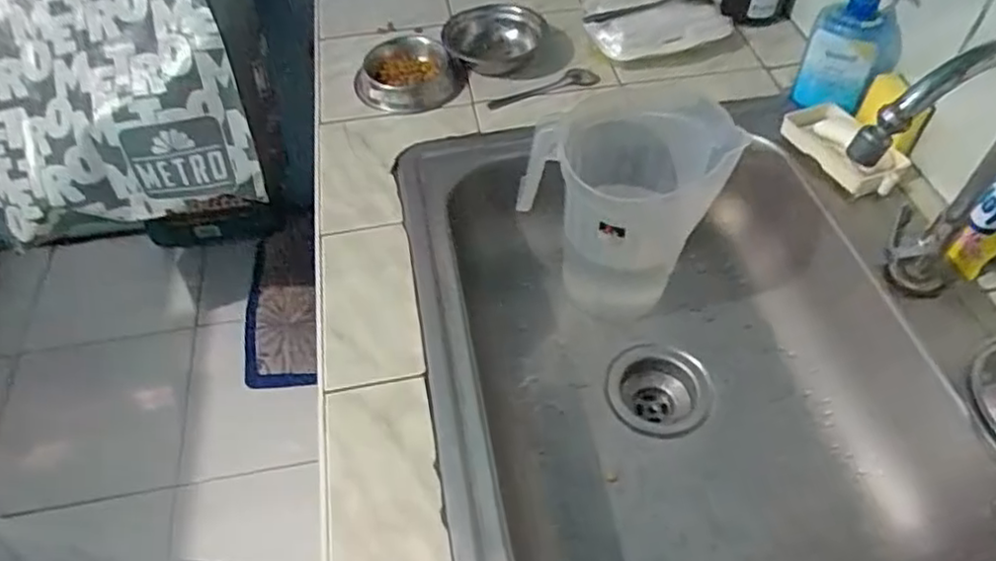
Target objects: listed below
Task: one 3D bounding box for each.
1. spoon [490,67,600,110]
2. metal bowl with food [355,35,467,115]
[{"bbox_3d":[0.059,-0.246,0.872,0.150,0.016,0.024,-20,52,-14],"label":"spoon"},{"bbox_3d":[-0.115,-0.261,0.882,0.126,0.036,0.131,-1,50,1],"label":"metal bowl with food"}]

